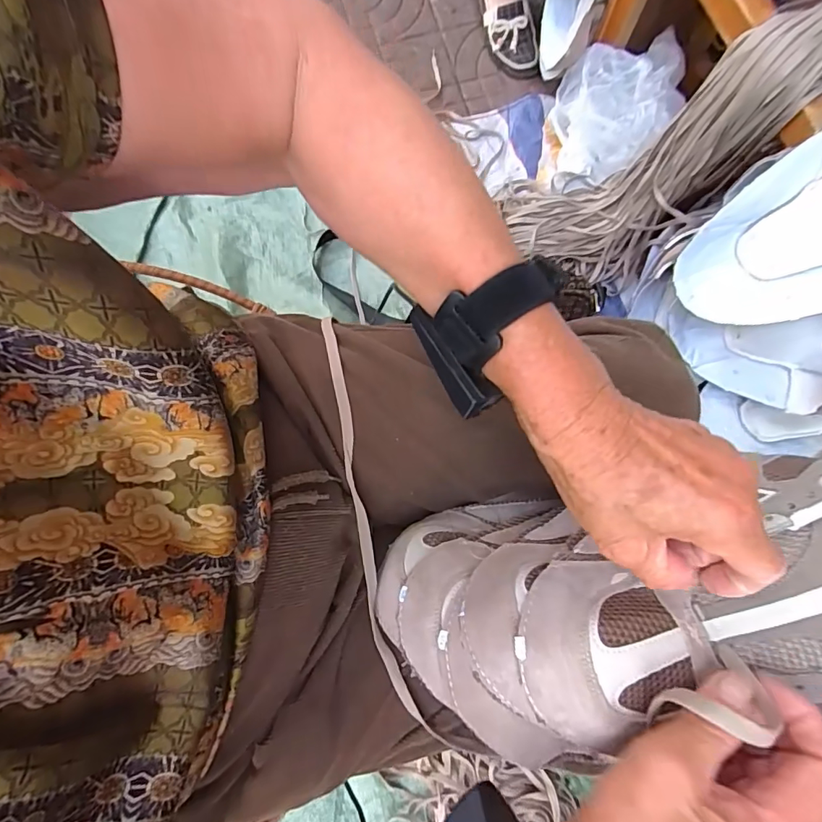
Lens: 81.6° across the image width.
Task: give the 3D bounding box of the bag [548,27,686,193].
[{"bbox_3d":[0.316,-0.470,0.754,0.168,0.126,0.207,13,78,2],"label":"bag"}]

